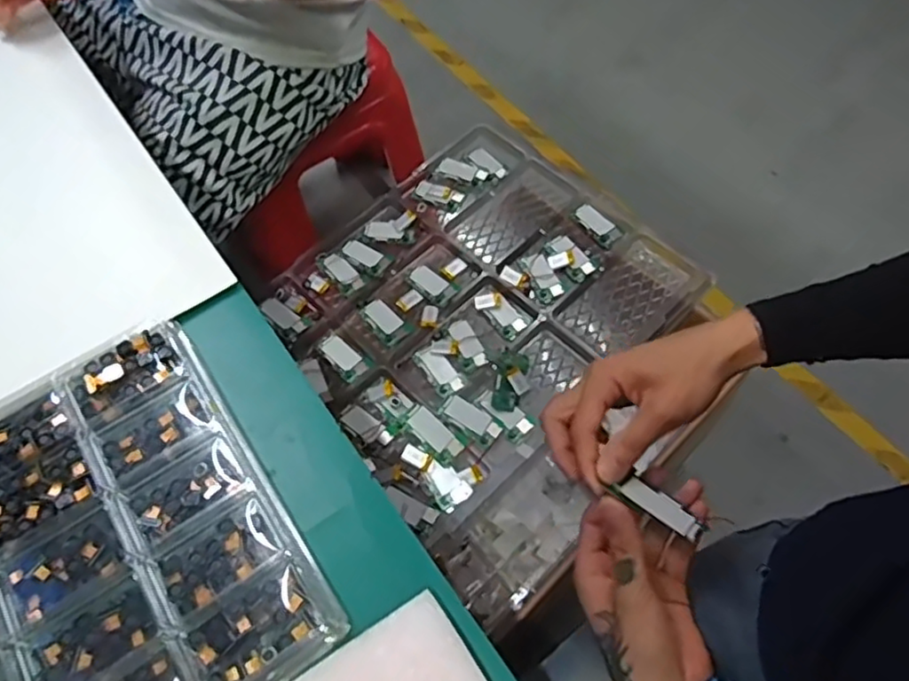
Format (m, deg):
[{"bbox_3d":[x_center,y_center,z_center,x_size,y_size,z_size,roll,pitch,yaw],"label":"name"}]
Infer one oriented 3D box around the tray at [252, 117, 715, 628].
[{"bbox_3d":[0.054,-0.030,0.810,0.437,0.037,0.489,-40,67,-16],"label":"tray"}]

